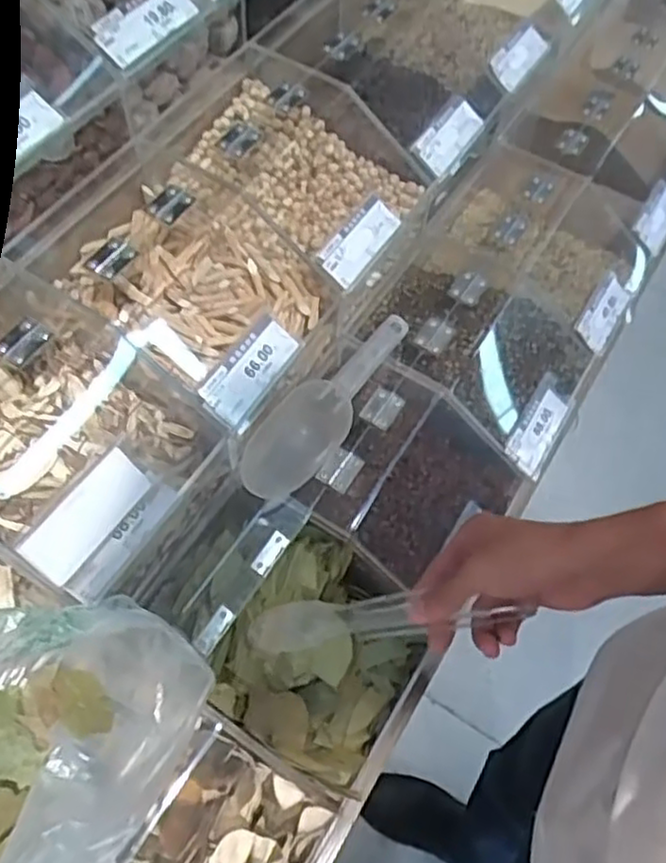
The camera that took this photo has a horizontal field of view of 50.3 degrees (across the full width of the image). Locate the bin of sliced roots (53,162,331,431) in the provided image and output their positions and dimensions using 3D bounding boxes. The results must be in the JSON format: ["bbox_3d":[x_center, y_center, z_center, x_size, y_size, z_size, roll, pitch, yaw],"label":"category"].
[{"bbox_3d":[-0.105,-0.132,0.607,0.214,0.099,0.196,37,66,17],"label":"bin of sliced roots"}]

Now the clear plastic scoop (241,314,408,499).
[{"bbox_3d":[-0.007,-0.032,0.606,0.065,0.048,0.224,29,64,13],"label":"clear plastic scoop"}]

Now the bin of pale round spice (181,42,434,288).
[{"bbox_3d":[-0.031,-0.245,0.676,0.211,0.104,0.161,29,64,13],"label":"bin of pale round spice"}]

